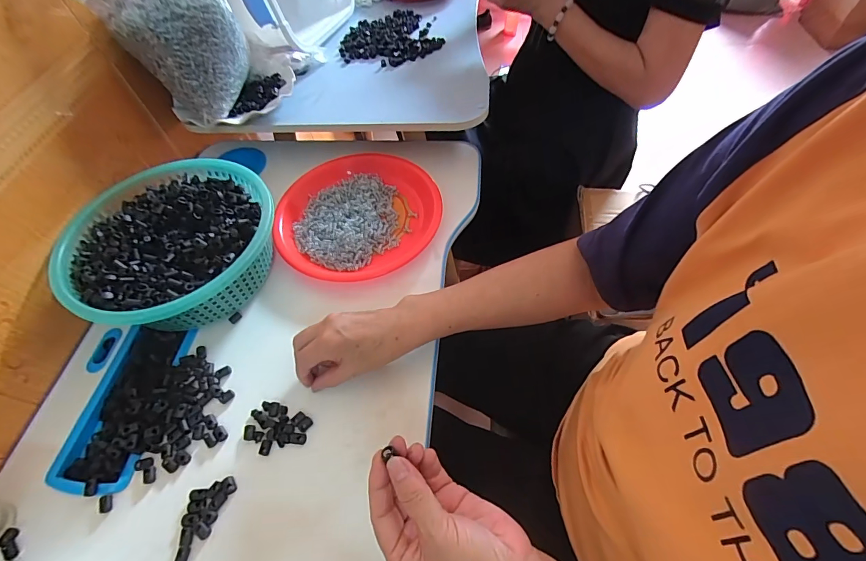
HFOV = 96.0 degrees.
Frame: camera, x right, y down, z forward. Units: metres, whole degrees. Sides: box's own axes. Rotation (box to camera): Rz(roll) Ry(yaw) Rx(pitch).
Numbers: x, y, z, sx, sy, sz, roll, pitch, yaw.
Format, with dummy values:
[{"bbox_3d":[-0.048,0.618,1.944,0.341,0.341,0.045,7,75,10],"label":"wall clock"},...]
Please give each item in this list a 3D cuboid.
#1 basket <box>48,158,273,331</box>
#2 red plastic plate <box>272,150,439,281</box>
[{"bbox_3d":[-0.319,-0.039,0.488,0.232,0.086,0.232,-2,57,3],"label":"basket"},{"bbox_3d":[-0.108,-0.096,0.545,0.218,0.025,0.221,-2,57,3],"label":"red plastic plate"}]

